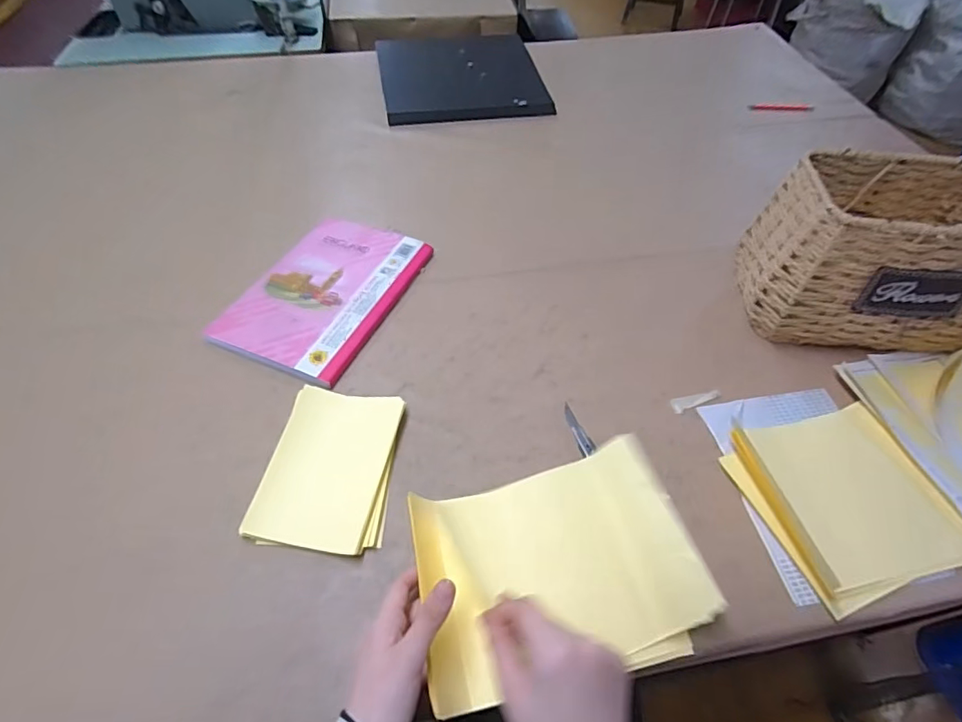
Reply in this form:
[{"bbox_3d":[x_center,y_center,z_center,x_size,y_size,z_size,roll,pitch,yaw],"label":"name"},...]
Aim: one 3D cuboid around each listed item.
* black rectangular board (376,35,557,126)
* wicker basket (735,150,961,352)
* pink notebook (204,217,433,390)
[{"bbox_3d":[-0.040,-0.559,0.999,0.302,0.032,0.301,-8,53,-7],"label":"black rectangular board"},{"bbox_3d":[0.444,-0.117,0.583,0.240,0.177,0.150,6,53,4],"label":"wicker basket"},{"bbox_3d":[-0.197,-0.091,0.649,0.182,0.013,0.255,20,55,14],"label":"pink notebook"}]

